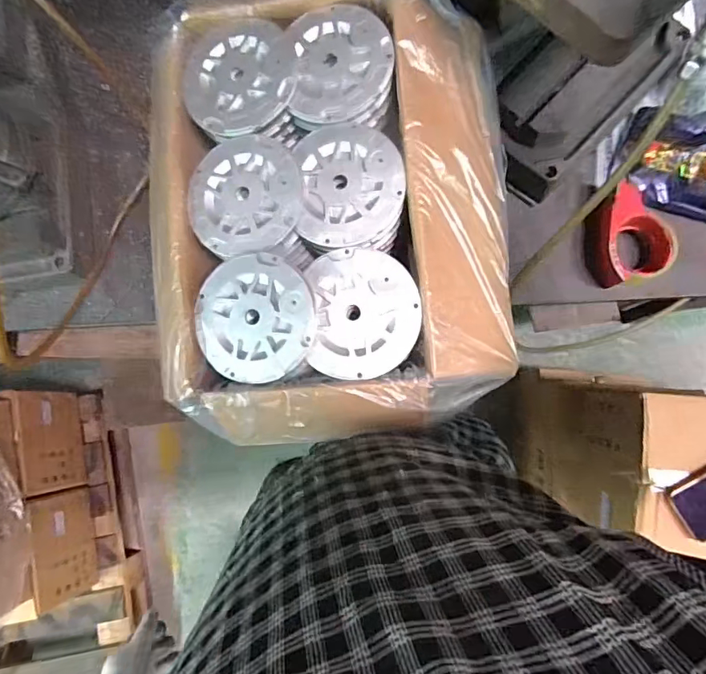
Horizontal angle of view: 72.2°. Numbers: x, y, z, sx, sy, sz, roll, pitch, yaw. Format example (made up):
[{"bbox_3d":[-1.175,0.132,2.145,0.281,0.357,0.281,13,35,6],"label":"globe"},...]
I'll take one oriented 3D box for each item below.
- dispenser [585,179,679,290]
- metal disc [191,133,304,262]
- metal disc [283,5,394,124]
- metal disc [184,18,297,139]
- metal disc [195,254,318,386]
[{"bbox_3d":[0.372,-0.139,0.667,0.098,0.047,0.131,-22,81,3],"label":"dispenser"},{"bbox_3d":[-0.121,-0.158,0.539,0.126,0.012,0.133,-1,83,6],"label":"metal disc"},{"bbox_3d":[-0.014,-0.304,0.538,0.113,0.014,0.126,-3,83,5],"label":"metal disc"},{"bbox_3d":[-0.132,-0.294,0.551,0.121,0.012,0.131,-1,83,6],"label":"metal disc"},{"bbox_3d":[-0.106,-0.021,0.521,0.128,0.021,0.134,-1,83,6],"label":"metal disc"}]

